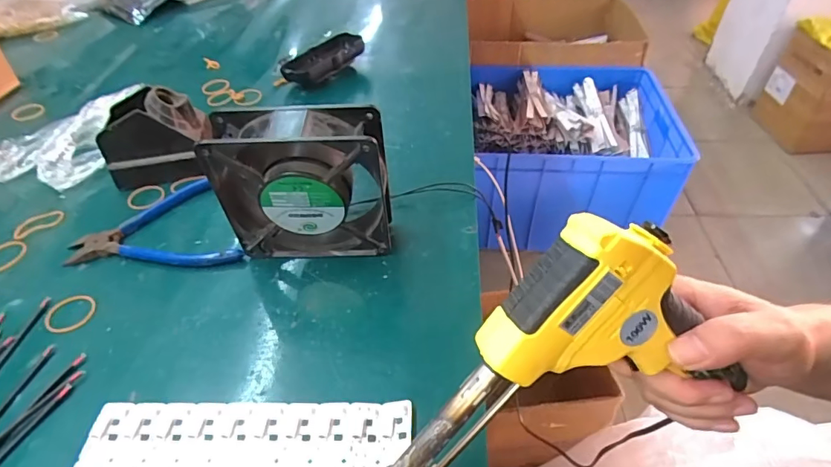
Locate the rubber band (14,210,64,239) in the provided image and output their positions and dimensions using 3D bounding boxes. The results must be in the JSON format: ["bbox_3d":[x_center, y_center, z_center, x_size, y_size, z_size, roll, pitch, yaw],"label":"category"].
[{"bbox_3d":[-0.342,-0.009,0.427,0.042,0.005,0.021,-27,48,-21],"label":"rubber band"}]

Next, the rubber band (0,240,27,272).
[{"bbox_3d":[-0.354,0.020,0.404,0.034,0.005,0.035,-2,44,2],"label":"rubber band"}]

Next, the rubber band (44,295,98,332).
[{"bbox_3d":[-0.256,0.058,0.348,0.033,0.004,0.035,-29,49,-23],"label":"rubber band"}]

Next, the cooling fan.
[{"bbox_3d":[-0.081,-0.029,0.349,0.119,0.122,0.037,-2,44,3],"label":"cooling fan"}]

